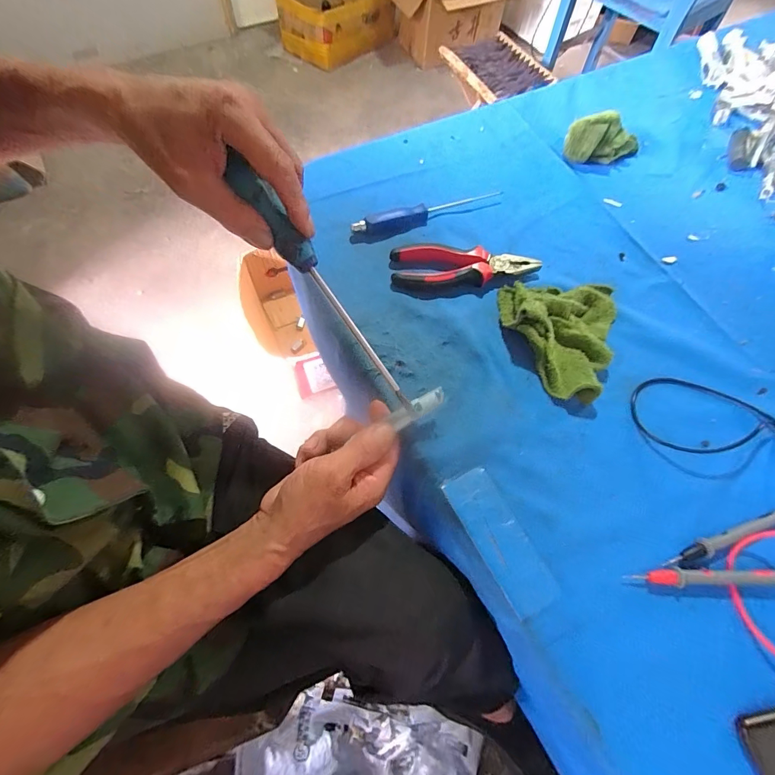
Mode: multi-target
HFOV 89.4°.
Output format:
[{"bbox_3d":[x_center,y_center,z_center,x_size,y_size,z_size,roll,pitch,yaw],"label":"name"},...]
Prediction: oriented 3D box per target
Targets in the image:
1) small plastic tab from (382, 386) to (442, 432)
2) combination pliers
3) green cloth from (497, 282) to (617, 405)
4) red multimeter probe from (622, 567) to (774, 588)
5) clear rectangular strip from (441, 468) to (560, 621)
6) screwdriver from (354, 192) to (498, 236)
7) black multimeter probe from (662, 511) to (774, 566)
[{"bbox_3d":[0.027,0.018,0.340,0.050,0.009,0.015,-32,68,1],"label":"small plastic tab"},{"bbox_3d":[0.083,-0.132,0.427,0.153,0.018,0.056,-3,65,-2],"label":"combination pliers"},{"bbox_3d":[0.179,-0.054,0.384,0.117,0.039,0.127,0,65,-1],"label":"green cloth"},{"bbox_3d":[0.261,0.149,0.307,0.144,0.010,0.012,0,65,0],"label":"red multimeter probe"},{"bbox_3d":[0.090,0.121,0.316,0.039,0.006,0.112,-27,68,-12],"label":"clear rectangular strip"},{"bbox_3d":[0.048,-0.209,0.464,0.185,0.018,0.025,-21,67,-10],"label":"screwdriver"},{"bbox_3d":[0.289,0.120,0.320,0.146,0.008,0.013,-15,66,-7],"label":"black multimeter probe"}]

